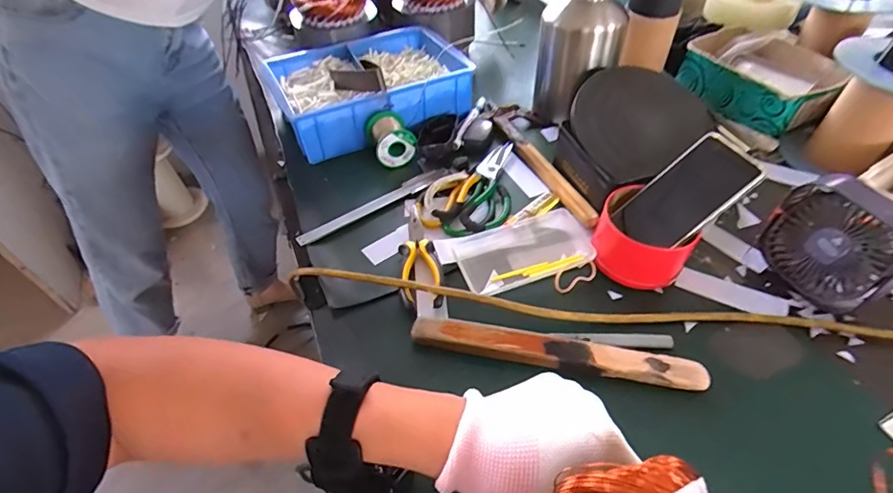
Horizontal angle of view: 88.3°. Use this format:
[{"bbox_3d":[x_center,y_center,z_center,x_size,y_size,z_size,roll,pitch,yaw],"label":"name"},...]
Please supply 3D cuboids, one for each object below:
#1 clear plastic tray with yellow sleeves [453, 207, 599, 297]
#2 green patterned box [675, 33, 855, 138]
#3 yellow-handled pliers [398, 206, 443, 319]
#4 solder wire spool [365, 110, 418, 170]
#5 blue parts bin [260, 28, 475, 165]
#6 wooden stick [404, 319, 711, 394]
[{"bbox_3d":[0.095,0.006,0.545,0.160,0.019,0.082,-19,49,-13],"label":"clear plastic tray with yellow sleeves"},{"bbox_3d":[0.506,-0.271,0.738,0.164,0.064,0.217,-19,49,-14],"label":"green patterned box"},{"bbox_3d":[-0.034,0.009,0.540,0.041,0.017,0.157,-9,48,-4],"label":"yellow-handled pliers"},{"bbox_3d":[-0.084,-0.160,0.675,0.058,0.050,0.071,-22,50,-16],"label":"solder wire spool"},{"bbox_3d":[-0.126,-0.261,0.747,0.273,0.078,0.206,-23,50,-16],"label":"blue parts bin"},{"bbox_3d":[0.104,0.102,0.449,0.274,0.018,0.034,7,48,10],"label":"wooden stick"}]

